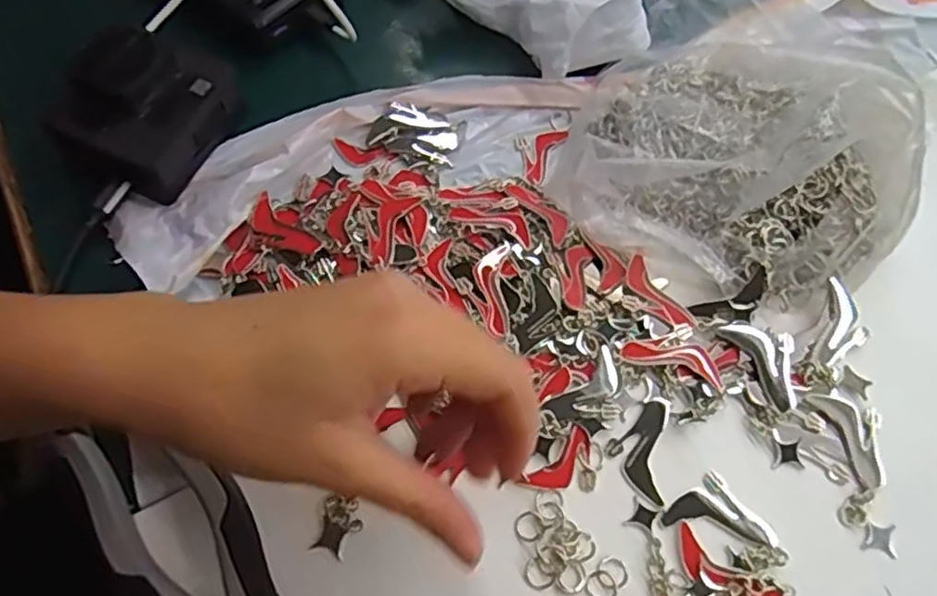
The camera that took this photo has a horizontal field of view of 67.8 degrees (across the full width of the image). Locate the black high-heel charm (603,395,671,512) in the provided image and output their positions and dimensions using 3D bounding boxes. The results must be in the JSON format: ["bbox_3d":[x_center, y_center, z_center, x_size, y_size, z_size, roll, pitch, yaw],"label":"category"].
[{"bbox_3d":[0.076,0.066,0.312,0.026,0.004,0.049,10,65,3],"label":"black high-heel charm"}]

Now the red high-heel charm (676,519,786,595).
[{"bbox_3d":[0.105,0.115,0.287,0.047,0.005,0.021,34,68,14],"label":"red high-heel charm"}]

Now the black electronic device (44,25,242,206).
[{"bbox_3d":[-0.167,-0.100,0.362,0.063,0.039,0.077,25,67,10],"label":"black electronic device"}]

